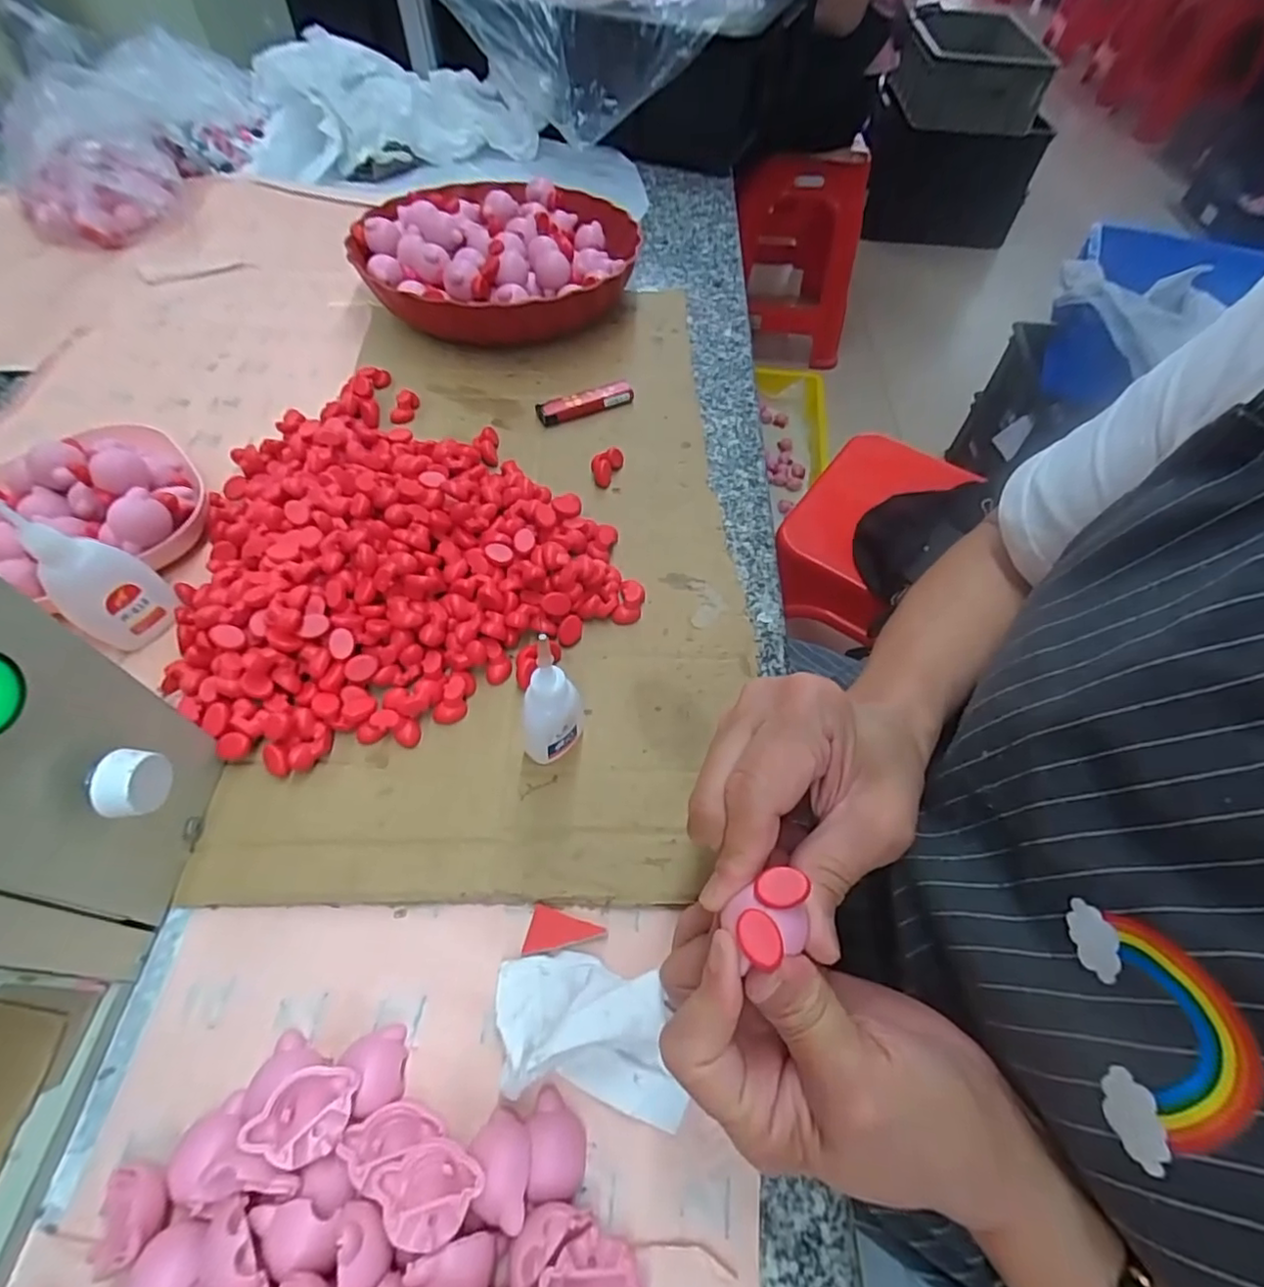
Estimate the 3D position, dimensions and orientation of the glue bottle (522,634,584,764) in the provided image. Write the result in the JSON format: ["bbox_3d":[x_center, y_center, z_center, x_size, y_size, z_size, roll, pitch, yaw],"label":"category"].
[{"bbox_3d":[-0.038,0.028,0.291,0.028,0.086,0.026,-4,57,-5],"label":"glue bottle"}]

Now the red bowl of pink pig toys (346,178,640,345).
[{"bbox_3d":[-0.114,-0.332,0.531,0.223,0.063,0.224,1,57,-1],"label":"red bowl of pink pig toys"}]

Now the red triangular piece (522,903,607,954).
[{"bbox_3d":[-0.030,0.131,0.276,0.034,0.007,0.019,13,57,6],"label":"red triangular piece"}]

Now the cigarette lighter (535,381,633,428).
[{"bbox_3d":[-0.035,-0.182,0.466,0.075,0.015,0.017,-18,59,-13],"label":"cigarette lighter"}]

